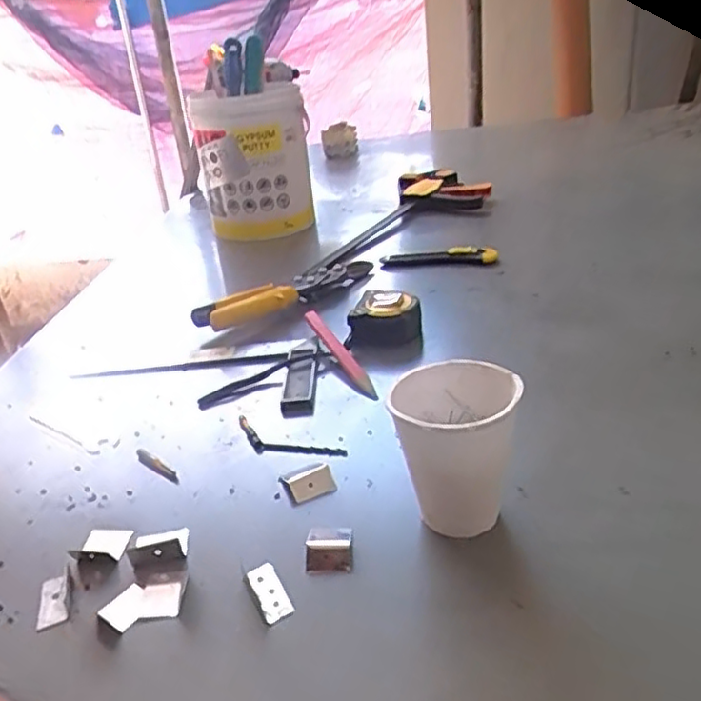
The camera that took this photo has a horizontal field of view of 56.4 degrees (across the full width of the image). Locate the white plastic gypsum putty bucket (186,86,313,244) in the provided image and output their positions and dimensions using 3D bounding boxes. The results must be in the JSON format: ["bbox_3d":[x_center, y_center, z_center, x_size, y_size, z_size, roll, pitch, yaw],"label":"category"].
[{"bbox_3d":[-0.149,-0.288,1.035,0.171,0.212,0.146,-9,29,-4],"label":"white plastic gypsum putty bucket"}]

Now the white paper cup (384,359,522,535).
[{"bbox_3d":[0.064,0.062,0.398,0.070,0.094,0.067,-6,26,3],"label":"white paper cup"}]

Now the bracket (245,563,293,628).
[{"bbox_3d":[-0.046,0.138,0.372,0.016,0.006,0.040,-18,28,-20],"label":"bracket"}]

